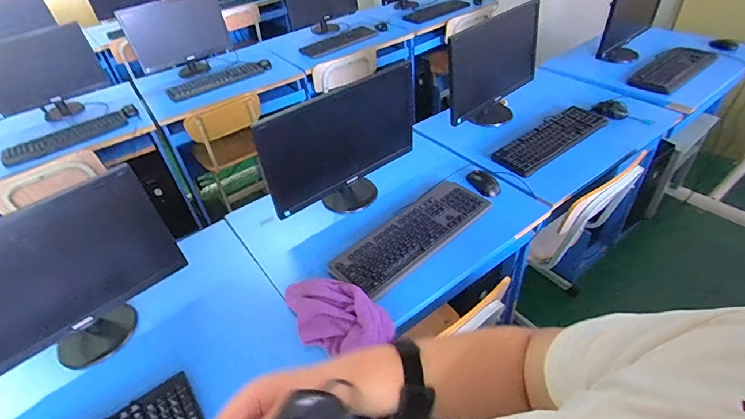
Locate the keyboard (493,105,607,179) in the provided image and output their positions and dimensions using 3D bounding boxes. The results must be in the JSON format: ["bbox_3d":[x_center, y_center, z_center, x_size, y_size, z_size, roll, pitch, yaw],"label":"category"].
[{"bbox_3d":[0.594,-0.247,1.327,0.466,0.036,0.150,-31,45,-27],"label":"keyboard"}]

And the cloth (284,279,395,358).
[{"bbox_3d":[-0.071,0.217,0.862,0.180,0.059,0.178,-20,41,-15],"label":"cloth"}]

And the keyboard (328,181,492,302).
[{"bbox_3d":[0.108,0.059,1.027,0.442,0.029,0.156,-32,45,-28],"label":"keyboard"}]

